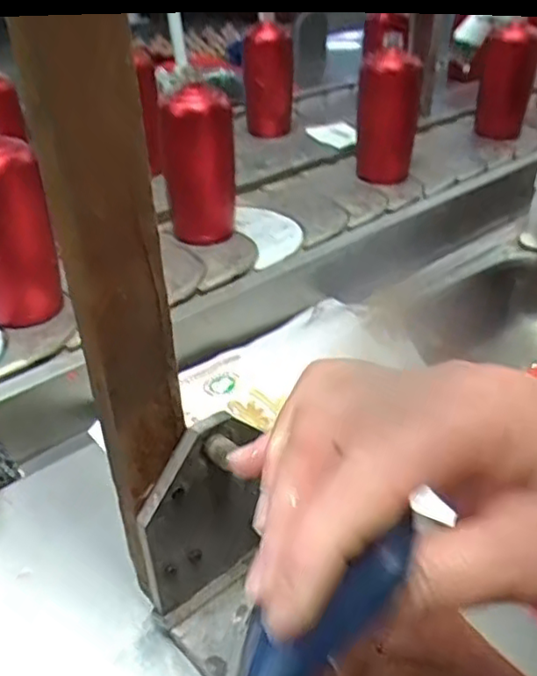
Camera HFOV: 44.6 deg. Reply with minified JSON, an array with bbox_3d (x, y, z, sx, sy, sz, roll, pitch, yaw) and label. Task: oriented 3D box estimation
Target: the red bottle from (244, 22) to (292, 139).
[{"bbox_3d":[0.002,-0.407,1.047,0.079,0.168,0.066,-4,33,-3],"label":"red bottle"}]

